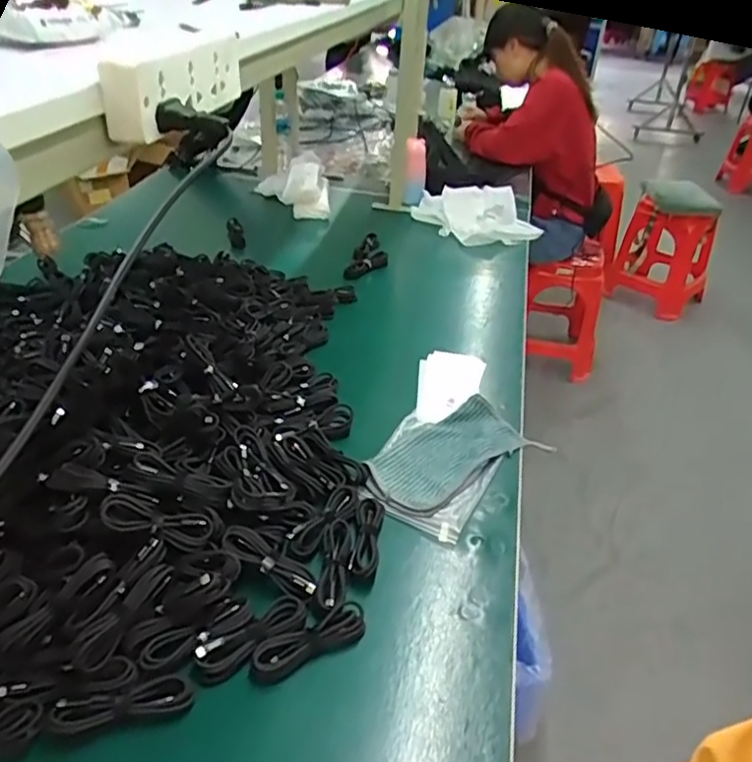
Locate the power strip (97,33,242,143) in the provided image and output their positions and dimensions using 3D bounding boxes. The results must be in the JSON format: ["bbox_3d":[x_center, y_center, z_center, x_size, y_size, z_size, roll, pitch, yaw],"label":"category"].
[{"bbox_3d":[-0.144,-0.221,0.468,0.031,0.048,0.162,9,35,8],"label":"power strip"}]

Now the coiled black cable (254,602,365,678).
[{"bbox_3d":[-0.061,0.250,0.615,0.112,0.015,0.037,-17,40,-26],"label":"coiled black cable"}]

